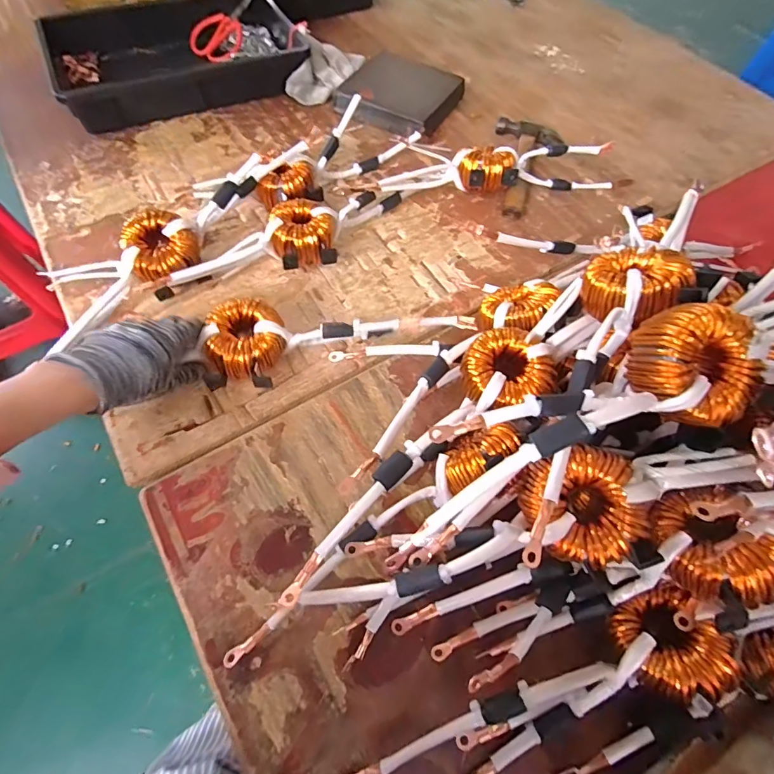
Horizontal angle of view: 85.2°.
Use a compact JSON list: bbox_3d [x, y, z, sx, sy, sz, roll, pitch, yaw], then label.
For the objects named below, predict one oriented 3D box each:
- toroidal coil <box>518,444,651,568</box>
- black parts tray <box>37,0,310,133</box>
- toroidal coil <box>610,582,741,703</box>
[{"bbox_3d":[0.134,0.082,0.298,0.073,0.037,0.074,0,87,5],"label":"toroidal coil"},{"bbox_3d":[-0.336,-0.545,0.696,0.373,0.062,0.249,-23,65,-15],"label":"black parts tray"},{"bbox_3d":[0.210,0.192,0.312,0.068,0.034,0.068,-11,36,8],"label":"toroidal coil"}]

